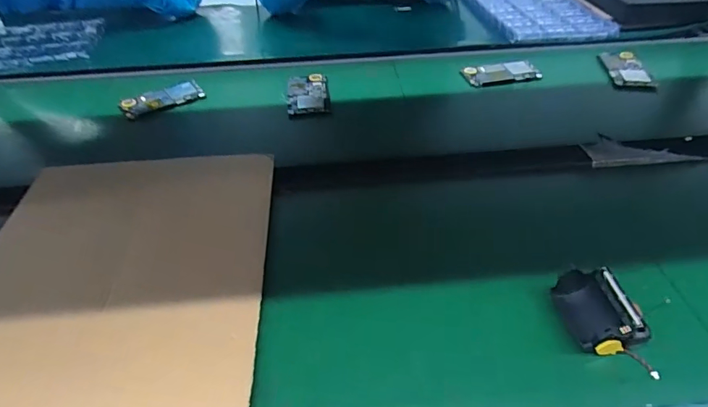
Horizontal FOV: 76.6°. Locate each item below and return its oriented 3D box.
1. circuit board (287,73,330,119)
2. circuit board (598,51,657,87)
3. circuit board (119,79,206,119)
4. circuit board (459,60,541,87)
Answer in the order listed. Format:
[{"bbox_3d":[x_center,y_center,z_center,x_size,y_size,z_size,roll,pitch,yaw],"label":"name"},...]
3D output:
[{"bbox_3d":[-0.072,-0.176,0.712,0.064,0.006,0.110,-5,43,-4],"label":"circuit board"},{"bbox_3d":[0.459,-0.232,0.761,0.067,0.011,0.116,4,43,6],"label":"circuit board"},{"bbox_3d":[-0.298,-0.161,0.703,0.120,0.020,0.046,-26,48,-23],"label":"circuit board"},{"bbox_3d":[0.248,-0.221,0.753,0.124,0.008,0.054,-12,55,-6],"label":"circuit board"}]

